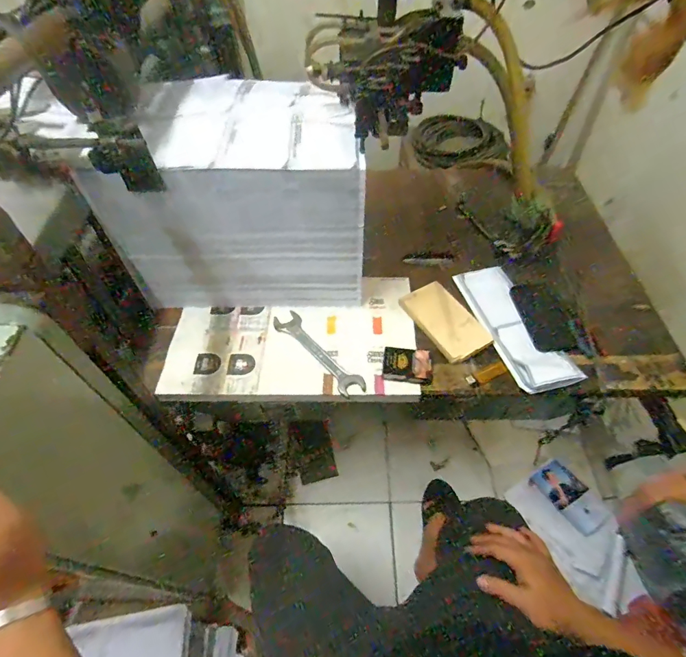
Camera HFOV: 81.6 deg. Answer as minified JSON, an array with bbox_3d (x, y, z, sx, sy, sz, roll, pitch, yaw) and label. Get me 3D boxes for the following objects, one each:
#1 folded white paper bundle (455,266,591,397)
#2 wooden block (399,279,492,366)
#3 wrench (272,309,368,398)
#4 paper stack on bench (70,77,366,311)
[{"bbox_3d":[0.347,-0.011,0.812,0.112,0.024,0.305,-13,54,-9],"label":"folded white paper bundle"},{"bbox_3d":[0.215,-0.019,0.824,0.109,0.019,0.192,-26,57,-18],"label":"wooden block"},{"bbox_3d":[-0.050,0.046,0.787,0.051,0.006,0.237,-35,61,-23],"label":"wrench"},{"bbox_3d":[-0.186,-0.253,0.795,0.433,0.351,0.281,-1,53,0],"label":"paper stack on bench"}]

